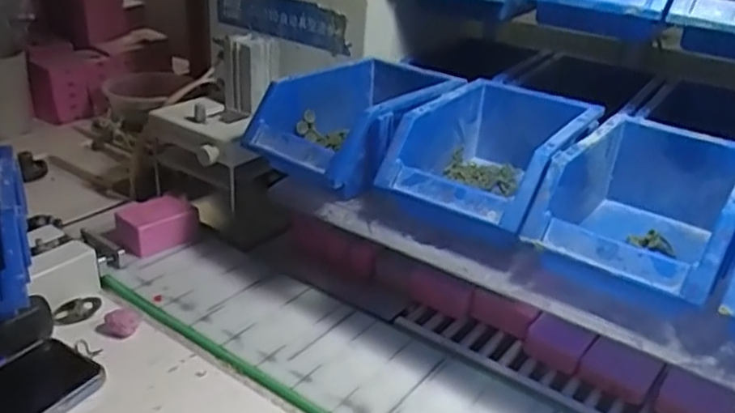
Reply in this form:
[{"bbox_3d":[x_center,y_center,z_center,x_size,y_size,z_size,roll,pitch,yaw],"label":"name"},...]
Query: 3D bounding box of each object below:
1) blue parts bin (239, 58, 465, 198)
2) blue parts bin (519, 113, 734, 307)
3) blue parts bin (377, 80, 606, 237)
[{"bbox_3d":[-0.009,-0.079,0.586,0.122,0.070,0.163,26,34,36],"label":"blue parts bin"},{"bbox_3d":[0.206,0.003,0.481,0.123,0.079,0.179,21,31,29],"label":"blue parts bin"},{"bbox_3d":[0.110,-0.041,0.551,0.124,0.079,0.189,20,31,28],"label":"blue parts bin"}]

